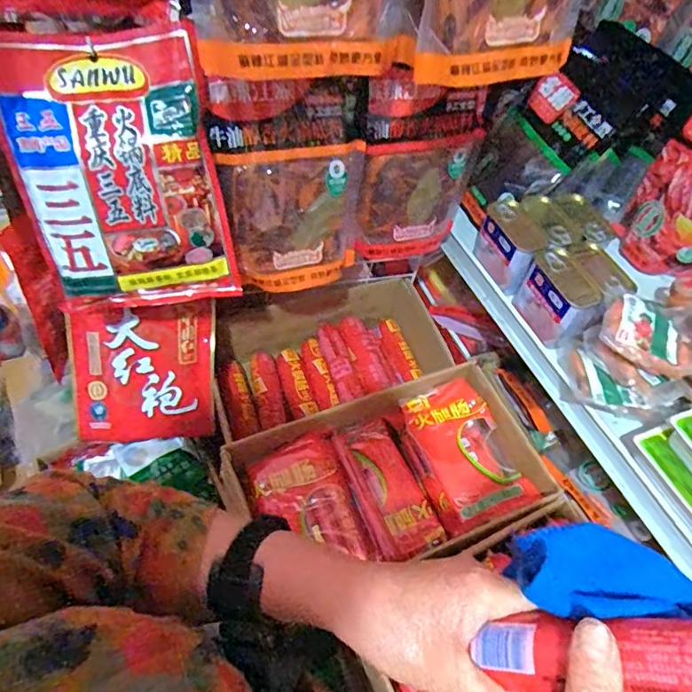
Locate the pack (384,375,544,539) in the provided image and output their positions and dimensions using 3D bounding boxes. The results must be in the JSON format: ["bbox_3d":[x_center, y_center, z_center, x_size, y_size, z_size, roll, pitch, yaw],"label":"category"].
[{"bbox_3d":[0.146,0.135,0.646,0.118,0.057,0.167,-19,59,-18],"label":"pack"}]

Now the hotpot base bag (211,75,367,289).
[{"bbox_3d":[-0.056,-0.172,0.560,0.167,0.225,0.044,-11,33,-18],"label":"hotpot base bag"}]

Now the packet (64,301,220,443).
[{"bbox_3d":[-0.262,0.038,0.665,0.170,0.194,0.012,-2,20,-17],"label":"packet"}]

